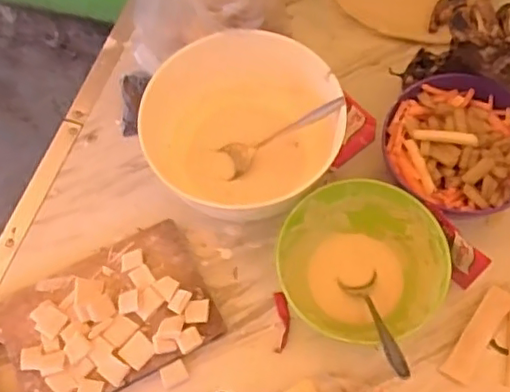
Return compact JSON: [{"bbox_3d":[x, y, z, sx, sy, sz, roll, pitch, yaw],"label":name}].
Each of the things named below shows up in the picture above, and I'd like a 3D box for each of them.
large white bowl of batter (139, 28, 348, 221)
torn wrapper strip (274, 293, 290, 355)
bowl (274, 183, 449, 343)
[{"bbox_3d":[-0.008,-0.067,0.630,0.183,0.106,0.175,-1,66,3],"label":"large white bowl of batter"},{"bbox_3d":[0.027,0.125,0.603,0.015,0.012,0.058,0,66,3],"label":"torn wrapper strip"},{"bbox_3d":[0.100,0.064,0.587,0.147,0.075,0.139,-1,66,3],"label":"bowl"}]

